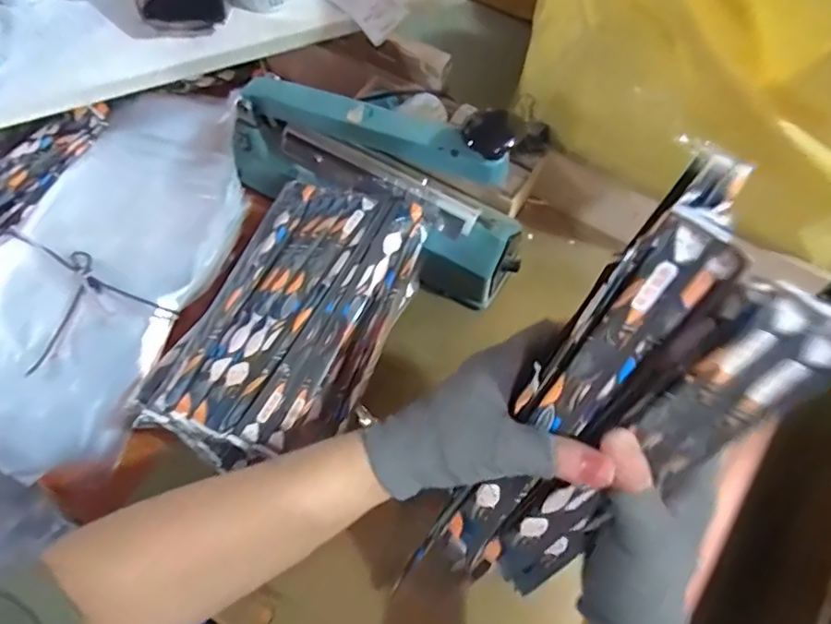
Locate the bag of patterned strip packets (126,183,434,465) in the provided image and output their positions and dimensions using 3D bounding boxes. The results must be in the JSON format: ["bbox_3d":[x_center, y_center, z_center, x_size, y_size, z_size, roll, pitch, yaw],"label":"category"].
[{"bbox_3d":[-0.096,-0.004,0.436,0.148,0.043,0.261,25,67,8],"label":"bag of patterned strip packets"}]

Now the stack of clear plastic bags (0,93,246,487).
[{"bbox_3d":[-0.307,-0.068,0.537,0.223,0.043,0.444,22,66,7],"label":"stack of clear plastic bags"}]

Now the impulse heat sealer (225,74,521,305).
[{"bbox_3d":[-0.043,-0.128,0.480,0.301,0.168,0.084,23,66,7],"label":"impulse heat sealer"}]

